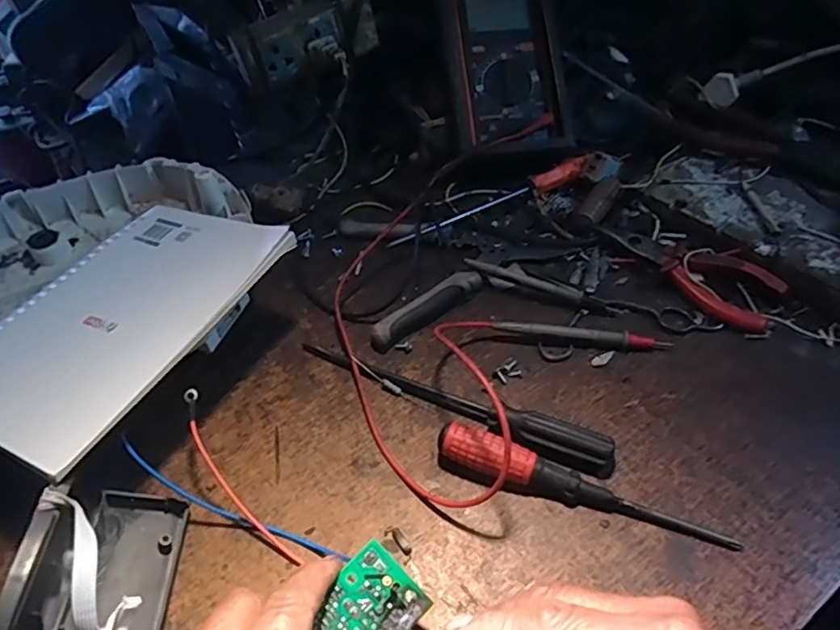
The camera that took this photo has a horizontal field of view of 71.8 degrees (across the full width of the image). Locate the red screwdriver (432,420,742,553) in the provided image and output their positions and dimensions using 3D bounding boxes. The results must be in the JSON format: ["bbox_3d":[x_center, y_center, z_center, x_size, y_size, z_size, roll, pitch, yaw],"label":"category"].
[{"bbox_3d":[0.090,0.099,0.330,0.167,0.026,0.022,14,50,19],"label":"red screwdriver"}]

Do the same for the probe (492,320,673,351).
[{"bbox_3d":[0.115,0.014,0.414,0.121,0.018,0.013,3,47,10],"label":"probe"}]

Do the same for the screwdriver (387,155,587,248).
[{"bbox_3d":[0.064,-0.096,0.512,0.207,0.021,0.016,-26,49,-17],"label":"screwdriver"}]

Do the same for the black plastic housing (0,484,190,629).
[{"bbox_3d":[-0.164,0.146,0.265,0.059,0.071,0.155,3,47,9],"label":"black plastic housing"}]

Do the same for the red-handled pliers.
[{"bbox_3d":[0.205,-0.037,0.450,0.050,0.024,0.138,-38,54,-26],"label":"red-handled pliers"}]

